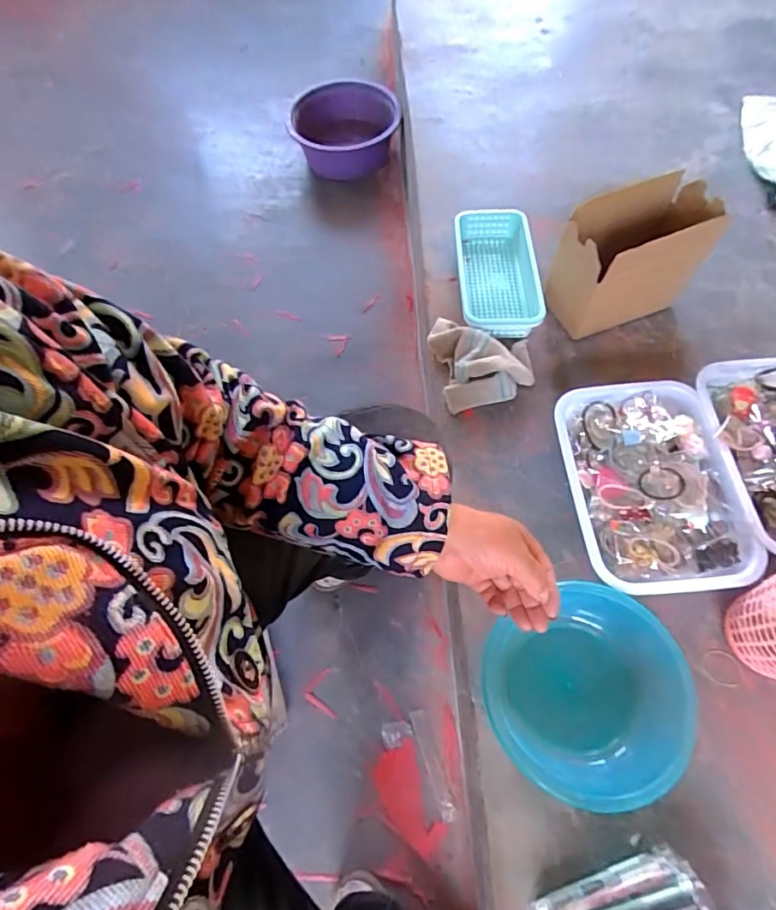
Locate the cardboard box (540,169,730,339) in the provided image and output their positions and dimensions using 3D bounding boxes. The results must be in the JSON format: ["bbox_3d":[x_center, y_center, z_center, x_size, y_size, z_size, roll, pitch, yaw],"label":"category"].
[{"bbox_3d":[0.358,-0.295,0.754,0.208,0.185,0.107,-16,66,-5],"label":"cardboard box"}]

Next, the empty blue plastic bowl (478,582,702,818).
[{"bbox_3d":[0.225,0.271,0.564,0.208,0.088,0.201,-1,66,2],"label":"empty blue plastic bowl"}]

